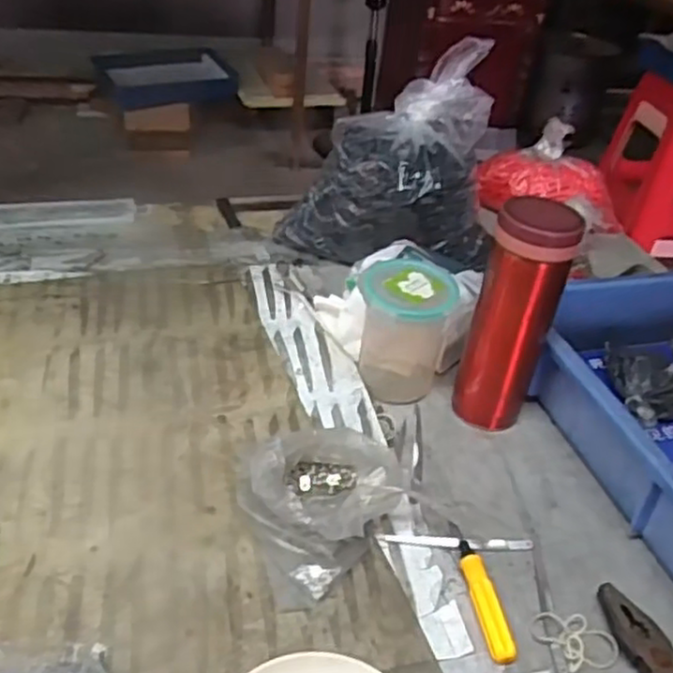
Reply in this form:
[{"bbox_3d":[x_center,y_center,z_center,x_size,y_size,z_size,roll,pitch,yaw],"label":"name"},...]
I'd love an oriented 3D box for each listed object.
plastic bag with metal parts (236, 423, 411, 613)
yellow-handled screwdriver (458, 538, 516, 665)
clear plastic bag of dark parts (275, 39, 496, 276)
[{"bbox_3d":[-0.007,0.112,0.483,0.119,0.042,0.134,4,37,-5],"label":"plastic bag with metal parts"},{"bbox_3d":[0.094,0.166,0.451,0.016,0.014,0.083,-3,38,-13],"label":"yellow-handled screwdriver"},{"bbox_3d":[0.052,-0.175,0.727,0.203,0.193,0.136,1,38,-9],"label":"clear plastic bag of dark parts"}]

